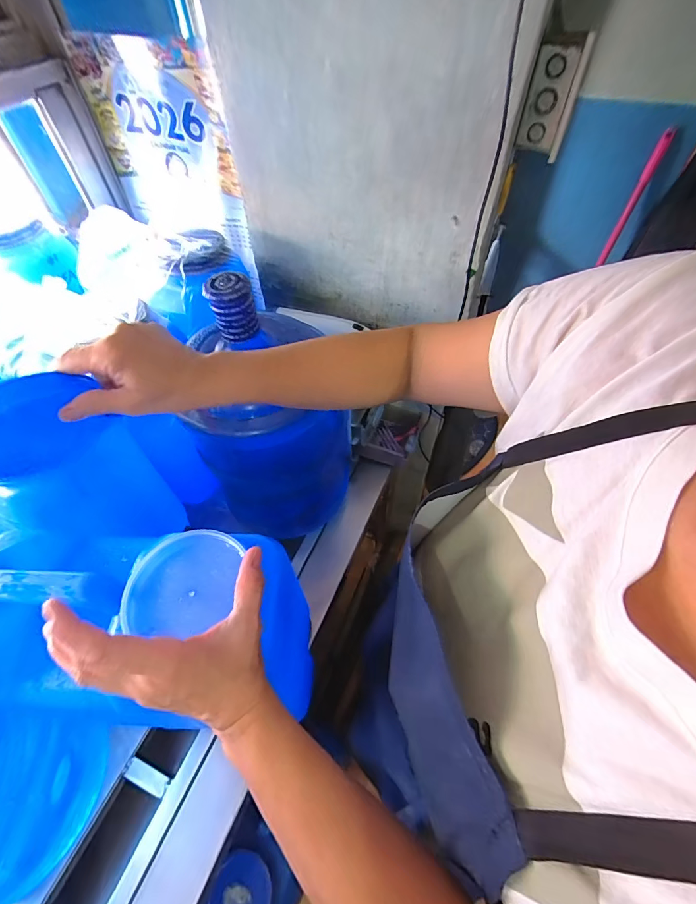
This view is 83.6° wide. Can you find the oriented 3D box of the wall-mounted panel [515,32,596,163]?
[{"bbox_3d":[0.246,-0.425,0.475,0.055,0.103,0.033,16,57,14],"label":"wall-mounted panel"}]

